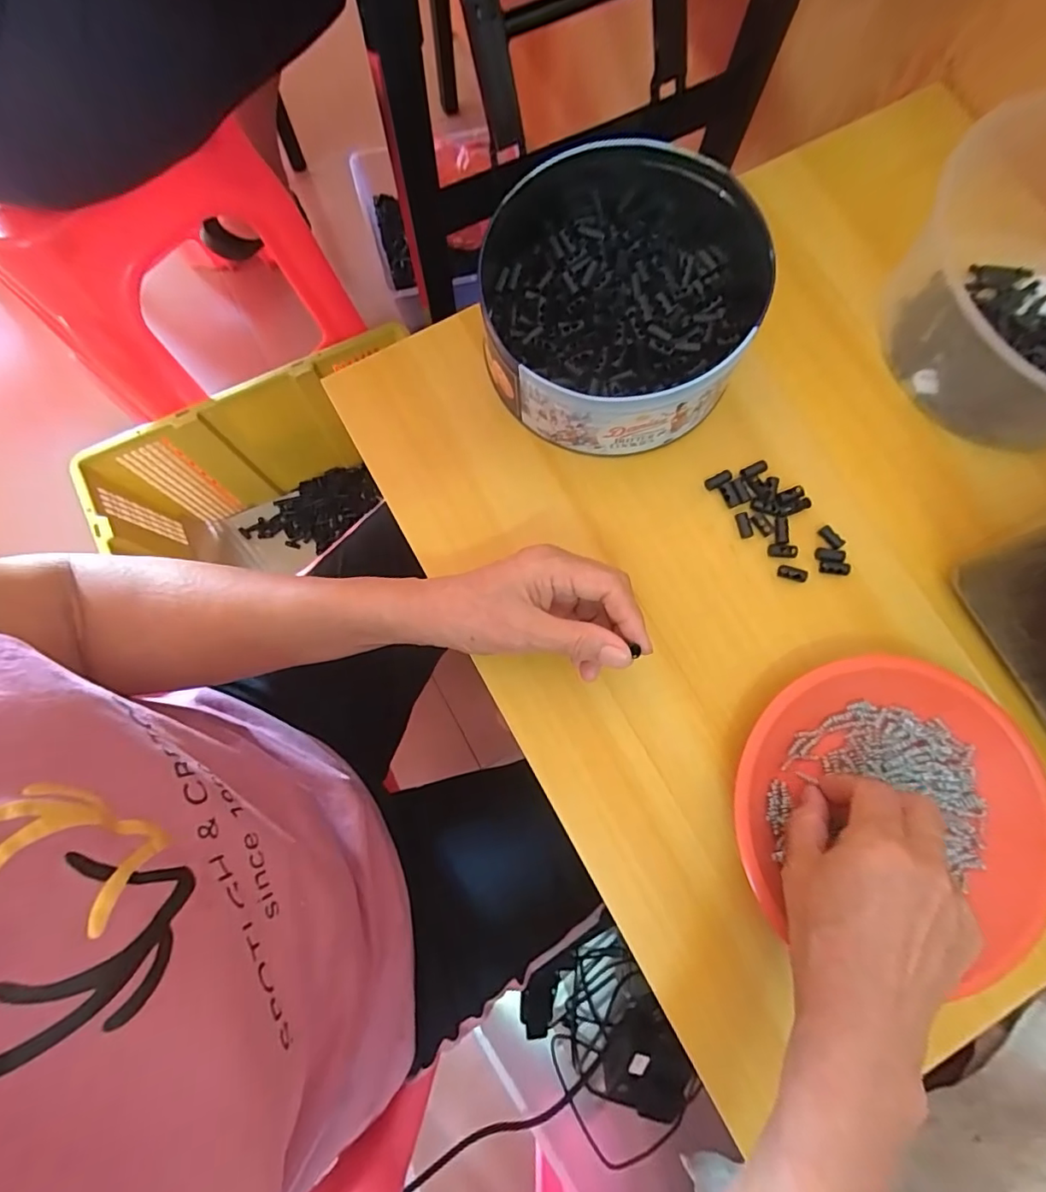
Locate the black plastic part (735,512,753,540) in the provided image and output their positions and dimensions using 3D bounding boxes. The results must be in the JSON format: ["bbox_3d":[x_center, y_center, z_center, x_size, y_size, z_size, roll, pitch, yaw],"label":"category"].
[{"bbox_3d":[0.159,-0.050,0.376,0.009,0.004,0.019,-14,80,-4],"label":"black plastic part"}]

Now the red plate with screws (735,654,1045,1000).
[{"bbox_3d":[0.232,0.129,0.328,0.174,0.034,0.172,0,79,-1],"label":"red plate with screws"}]

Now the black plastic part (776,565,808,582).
[{"bbox_3d":[0.192,-0.016,0.374,0.020,0.005,0.008,16,79,16],"label":"black plastic part"}]

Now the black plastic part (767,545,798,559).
[{"bbox_3d":[0.186,-0.032,0.375,0.020,0.004,0.009,4,79,0],"label":"black plastic part"}]

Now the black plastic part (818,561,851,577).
[{"bbox_3d":[0.222,-0.019,0.373,0.020,0.004,0.009,6,79,0],"label":"black plastic part"}]

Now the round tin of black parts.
[{"bbox_3d":[0.069,-0.217,0.376,0.185,0.076,0.219,18,79,3],"label":"round tin of black parts"}]

